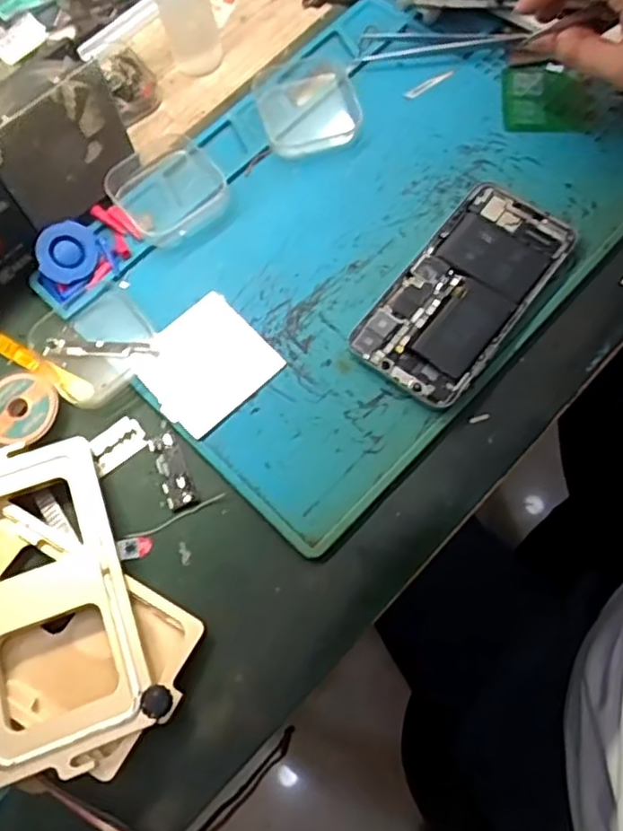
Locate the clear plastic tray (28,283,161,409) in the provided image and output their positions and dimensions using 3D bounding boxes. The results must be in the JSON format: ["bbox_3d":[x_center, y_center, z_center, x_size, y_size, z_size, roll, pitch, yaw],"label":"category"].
[{"bbox_3d":[-0.128,-0.044,0.386,0.063,0.016,0.066,-41,73,-10],"label":"clear plastic tray"}]

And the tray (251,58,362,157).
[{"bbox_3d":[-0.003,-0.203,0.432,0.063,0.018,0.073,-17,70,-2],"label":"tray"}]

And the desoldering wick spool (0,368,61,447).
[{"bbox_3d":[-0.165,-0.005,0.373,0.048,0.014,0.046,-1,71,4],"label":"desoldering wick spool"}]

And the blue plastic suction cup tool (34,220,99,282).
[{"bbox_3d":[-0.148,-0.099,0.399,0.037,0.004,0.033,-33,99,-23],"label":"blue plastic suction cup tool"}]

